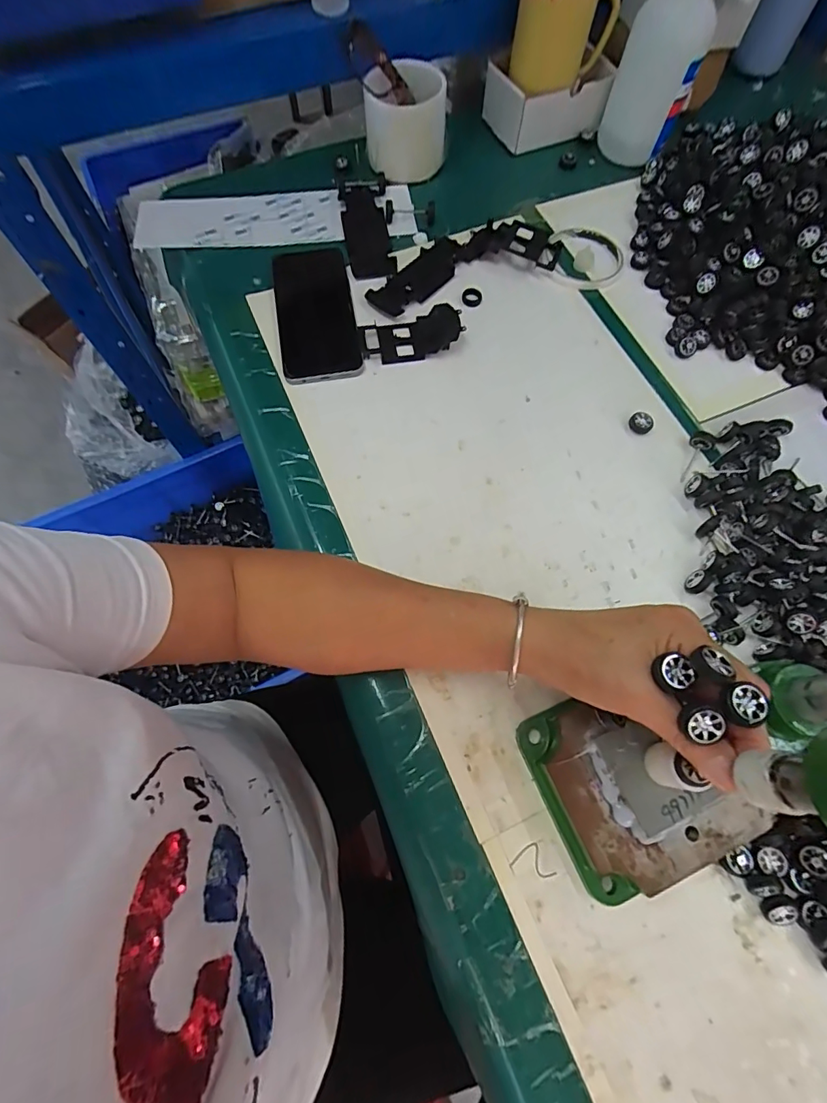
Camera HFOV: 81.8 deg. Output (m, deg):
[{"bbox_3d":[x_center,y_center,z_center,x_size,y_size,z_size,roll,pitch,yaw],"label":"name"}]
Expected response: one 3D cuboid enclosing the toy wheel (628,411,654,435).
[{"bbox_3d":[0.205,-0.117,0.431,0.019,0.010,0.020,0,69,0],"label":"toy wheel"}]

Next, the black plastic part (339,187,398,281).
[{"bbox_3d":[-0.050,-0.340,0.509,0.047,0.016,0.125,-9,69,-3],"label":"black plastic part"}]

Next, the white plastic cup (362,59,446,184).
[{"bbox_3d":[-0.008,-0.469,0.524,0.085,0.076,0.095,2,69,1],"label":"white plastic cup"}]

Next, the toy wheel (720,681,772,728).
[{"bbox_3d":[0.156,0.071,0.225,0.017,0.009,0.018,0,69,0],"label":"toy wheel"}]

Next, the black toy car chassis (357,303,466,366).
[{"bbox_3d":[-0.003,-0.206,0.456,0.096,0.016,0.049,-19,70,-7],"label":"black toy car chassis"}]

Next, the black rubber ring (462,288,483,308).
[{"bbox_3d":[0.059,-0.256,0.482,0.021,0.007,0.021,0,69,0],"label":"black rubber ring"}]

